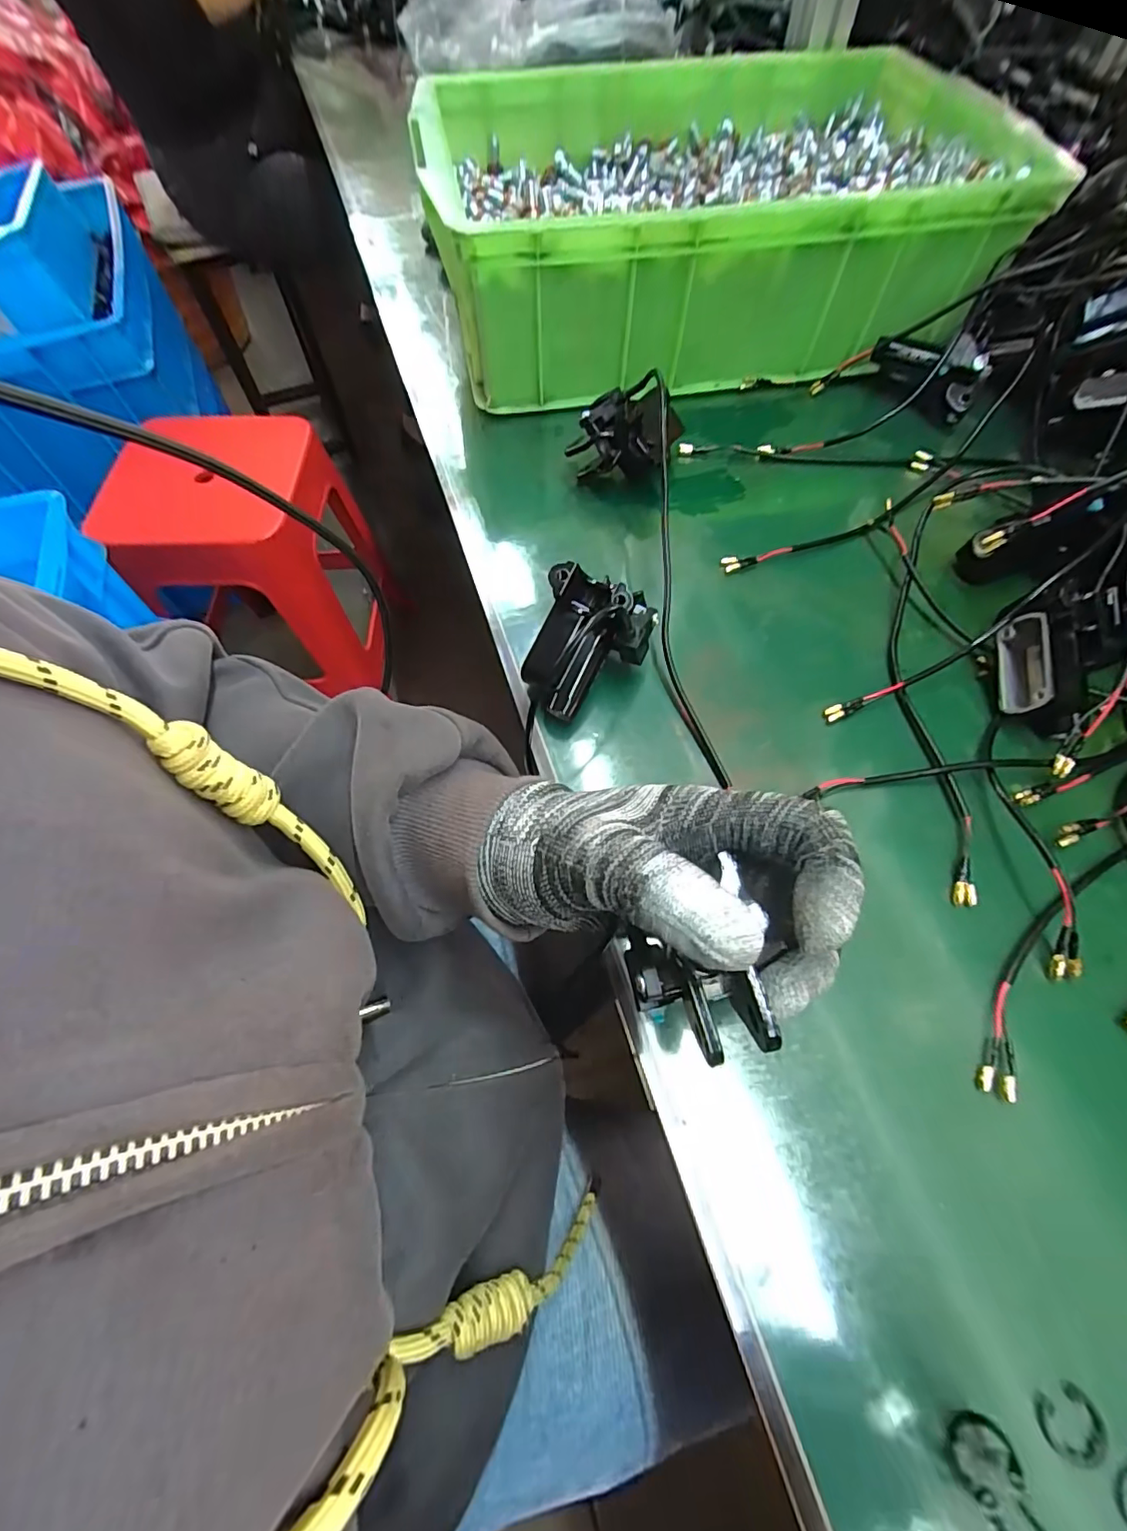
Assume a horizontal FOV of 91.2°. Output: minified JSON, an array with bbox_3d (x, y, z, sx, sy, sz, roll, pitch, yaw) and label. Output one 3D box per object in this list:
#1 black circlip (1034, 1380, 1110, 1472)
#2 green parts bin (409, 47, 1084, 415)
[{"bbox_3d":[0.163,0.212,0.176,0.019,0.004,0.018,-12,63,-3],"label":"black circlip"},{"bbox_3d":[0.109,-0.460,0.462,0.426,0.130,0.347,-6,63,0],"label":"green parts bin"}]

